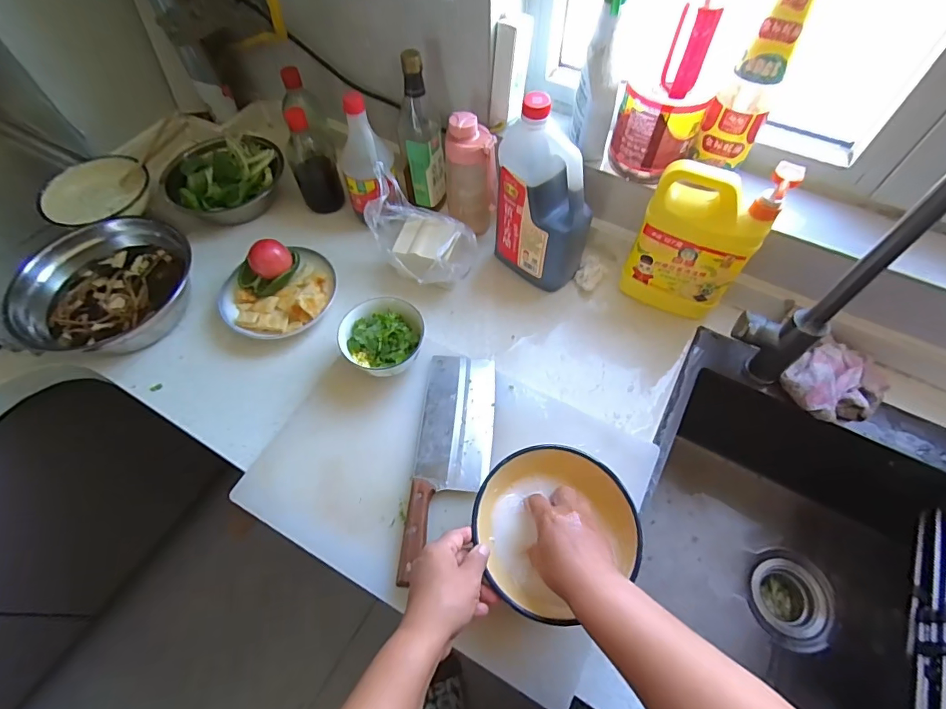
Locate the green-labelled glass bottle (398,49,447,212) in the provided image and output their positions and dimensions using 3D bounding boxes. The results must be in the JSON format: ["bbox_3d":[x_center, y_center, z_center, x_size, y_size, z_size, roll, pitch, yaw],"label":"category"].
[{"bbox_3d":[-0.084,-0.343,0.727,0.070,0.236,0.055,-10,60,-5],"label":"green-labelled glass bottle"}]

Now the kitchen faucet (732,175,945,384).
[{"bbox_3d":[0.409,-0.026,0.451,0.065,0.391,0.222,-9,60,-4],"label":"kitchen faucet"}]

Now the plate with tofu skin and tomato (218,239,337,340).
[{"bbox_3d":[-0.296,-0.103,0.684,0.172,0.067,0.145,-28,63,-14],"label":"plate with tofu skin and tomato"}]

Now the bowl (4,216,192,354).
[{"bbox_3d":[-0.542,-0.106,0.676,0.235,0.093,0.206,-4,59,-1],"label":"bowl"}]

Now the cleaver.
[{"bbox_3d":[-0.025,0.121,0.574,0.095,0.030,0.285,3,60,3],"label":"cleaver"}]

